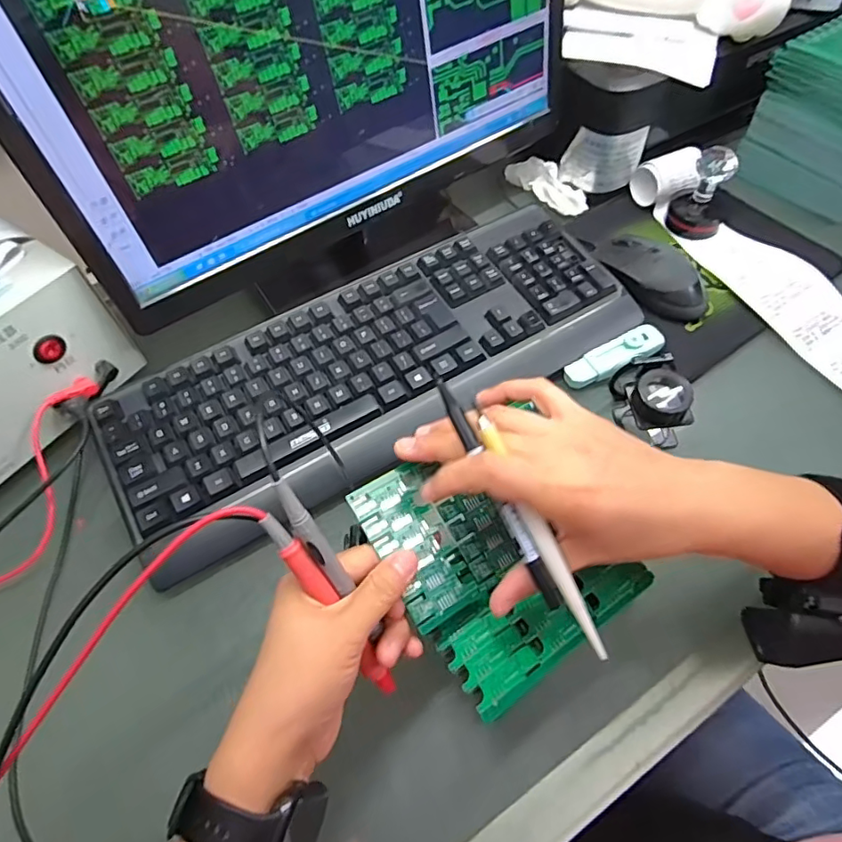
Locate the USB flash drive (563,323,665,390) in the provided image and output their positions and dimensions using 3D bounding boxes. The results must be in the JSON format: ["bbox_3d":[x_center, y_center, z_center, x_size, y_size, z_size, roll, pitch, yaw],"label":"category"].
[{"bbox_3d":[0.161,-0.053,0.457,0.088,0.010,0.026,-27,70,-5],"label":"USB flash drive"}]

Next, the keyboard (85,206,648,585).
[{"bbox_3d":[-0.027,-0.045,0.447,0.426,0.036,0.160,-28,60,-15],"label":"keyboard"}]

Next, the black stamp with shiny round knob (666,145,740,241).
[{"bbox_3d":[0.273,-0.221,0.527,0.051,0.075,0.052,28,62,19],"label":"black stamp with shiny round knob"}]

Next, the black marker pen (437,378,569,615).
[{"bbox_3d":[0.041,0.038,0.287,0.010,0.008,0.130,-26,86,-14],"label":"black marker pen"}]

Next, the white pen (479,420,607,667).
[{"bbox_3d":[0.063,0.061,0.284,0.009,0.005,0.137,-28,91,-15],"label":"white pen"}]

